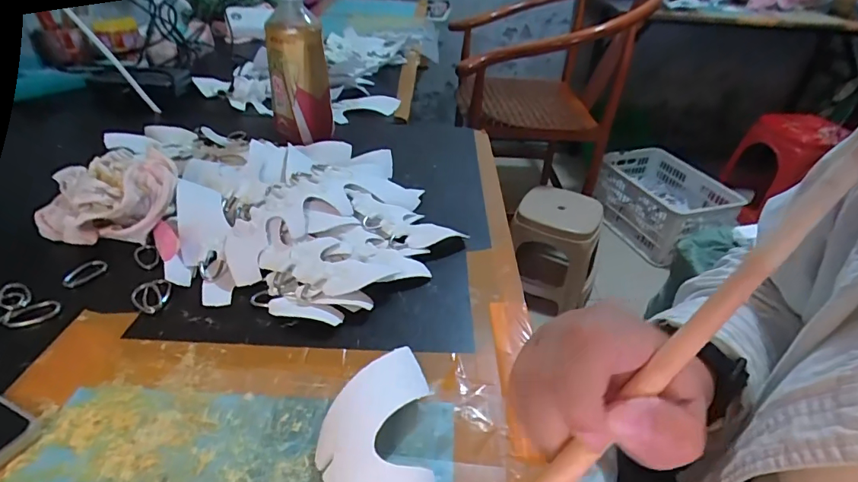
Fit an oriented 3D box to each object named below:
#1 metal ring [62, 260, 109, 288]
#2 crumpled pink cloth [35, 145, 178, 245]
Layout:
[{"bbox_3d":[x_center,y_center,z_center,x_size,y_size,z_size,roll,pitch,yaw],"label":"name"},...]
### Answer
[{"bbox_3d":[-0.280,0.026,0.385,0.023,0.006,0.033,0,31,-10],"label":"metal ring"},{"bbox_3d":[-0.282,-0.035,0.417,0.105,0.063,0.090,-27,45,-38],"label":"crumpled pink cloth"}]

